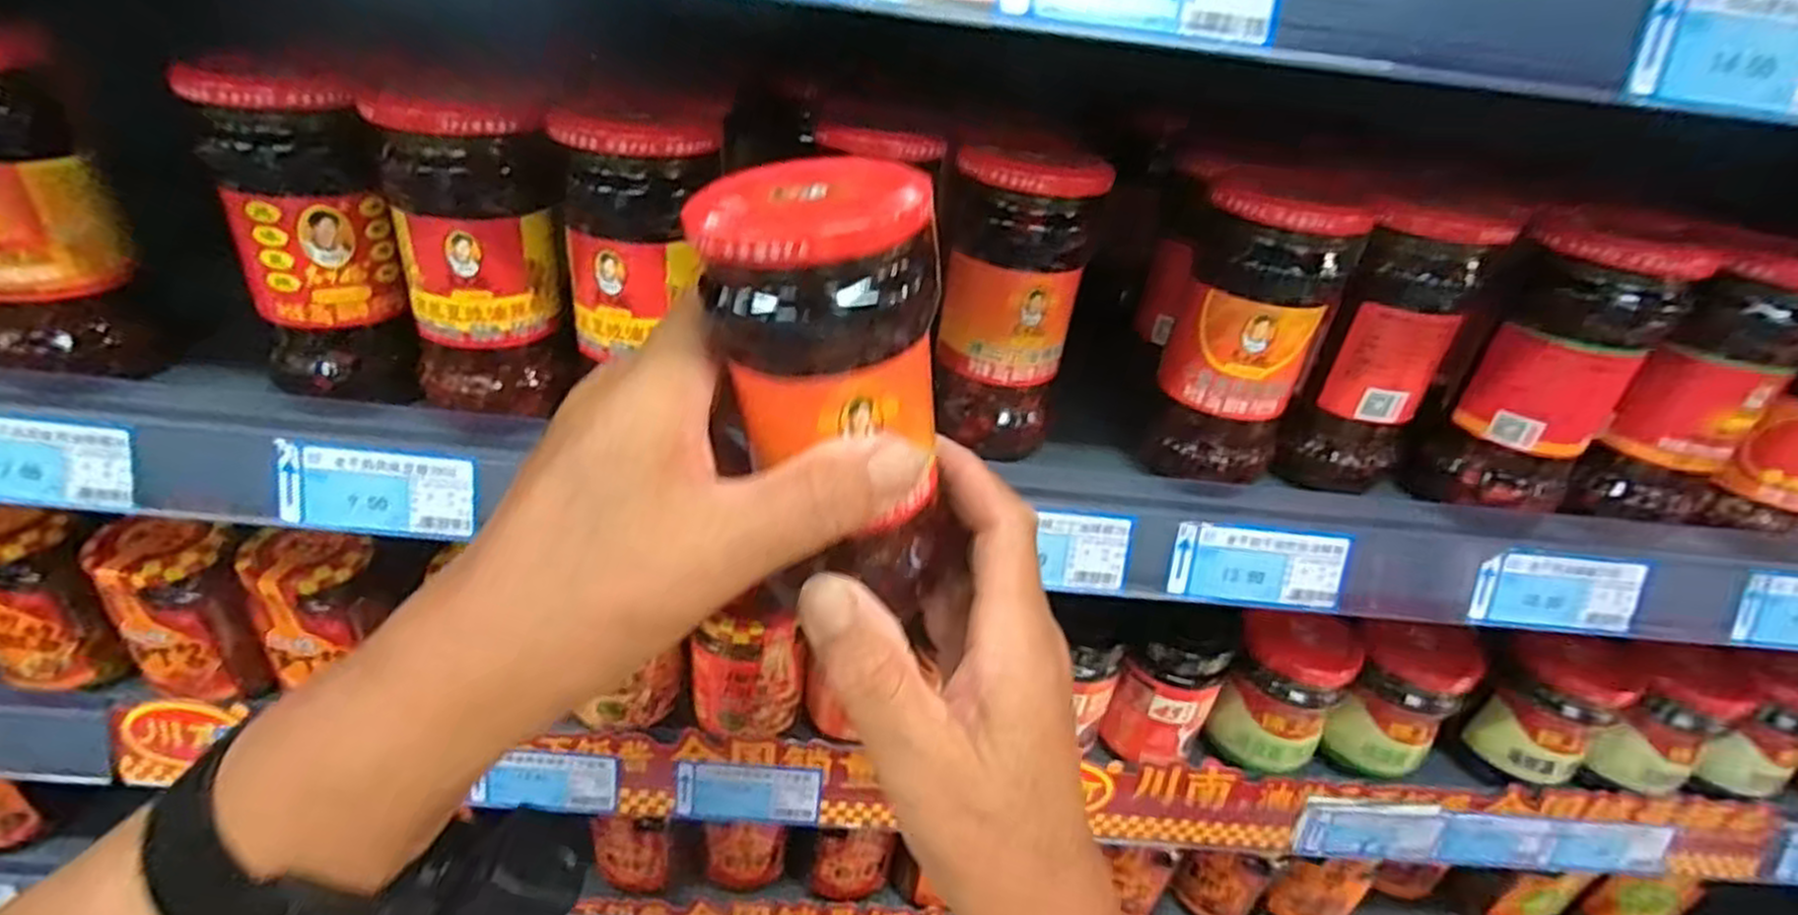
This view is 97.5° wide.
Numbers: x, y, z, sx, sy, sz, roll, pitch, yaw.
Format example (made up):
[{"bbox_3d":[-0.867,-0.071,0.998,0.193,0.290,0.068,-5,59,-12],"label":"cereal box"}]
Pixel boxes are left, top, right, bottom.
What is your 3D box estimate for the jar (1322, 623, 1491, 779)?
[{"bbox_3d":[0.292,0.145,0.468,0.059,0.092,0.062,-24,44,-38],"label":"jar"}]

